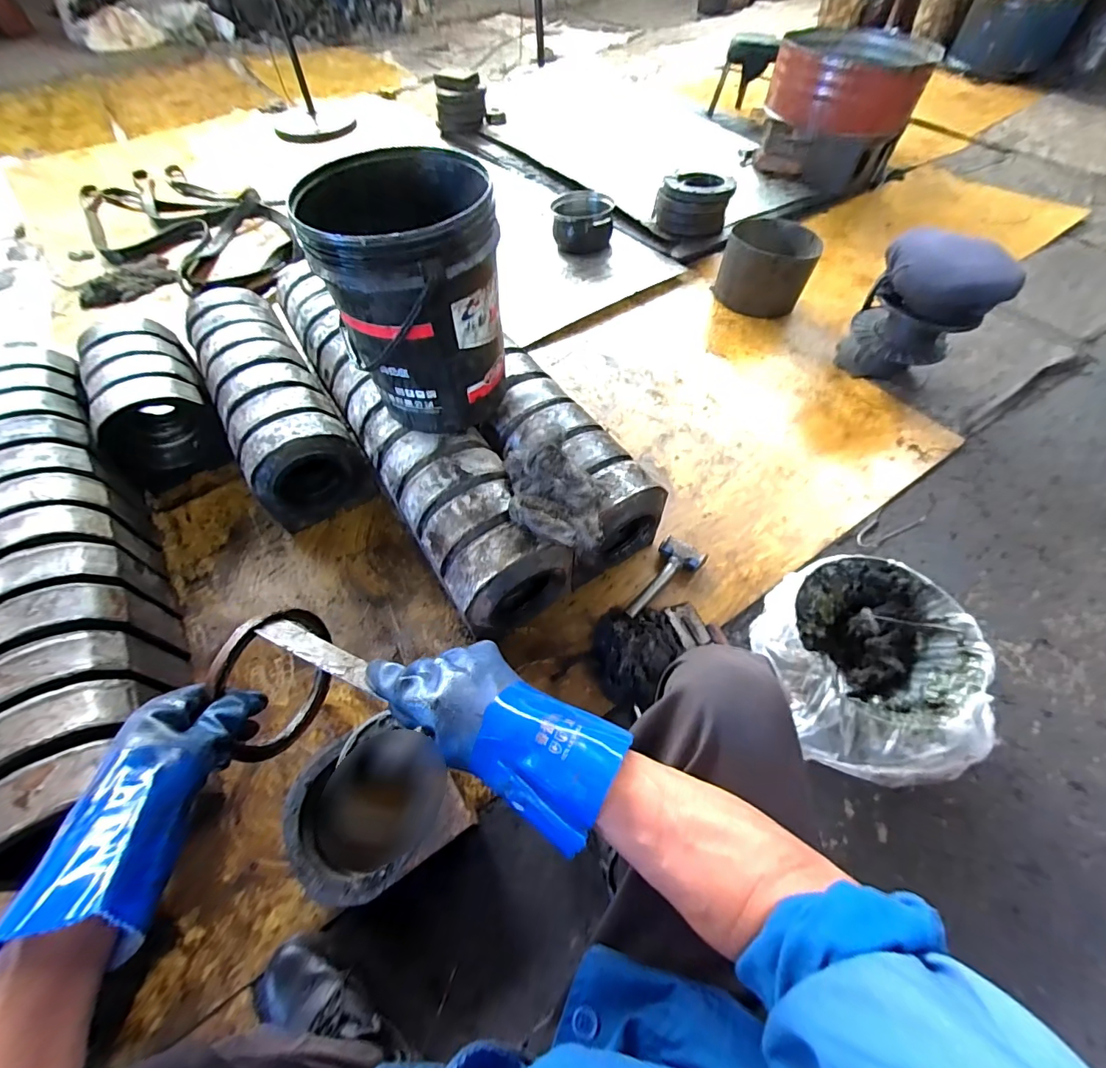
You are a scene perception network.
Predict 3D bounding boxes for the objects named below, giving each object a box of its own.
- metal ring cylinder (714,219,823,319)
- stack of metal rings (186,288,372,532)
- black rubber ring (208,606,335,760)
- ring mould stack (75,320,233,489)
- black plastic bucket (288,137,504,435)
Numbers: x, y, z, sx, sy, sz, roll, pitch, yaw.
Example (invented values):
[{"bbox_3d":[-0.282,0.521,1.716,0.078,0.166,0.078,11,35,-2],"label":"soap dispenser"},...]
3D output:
[{"bbox_3d":[0.708,-0.879,1.550,0.275,0.203,0.286,25,59,15],"label":"metal ring cylinder"},{"bbox_3d":[-0.691,-0.344,1.157,0.220,0.242,0.717,-28,61,-18],"label":"stack of metal rings"},{"bbox_3d":[-0.300,0.163,0.507,0.018,0.159,0.155,5,87,15],"label":"black rubber ring"},{"bbox_3d":[-0.961,-0.320,1.132,0.224,0.214,0.477,-31,62,-20],"label":"ring mould stack"},{"bbox_3d":[-0.234,-0.393,0.824,0.275,0.361,0.292,-1,57,1],"label":"black plastic bucket"}]

